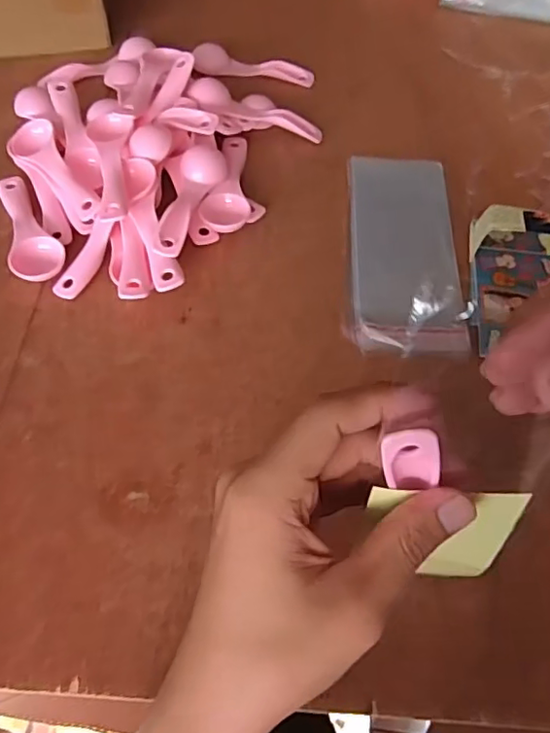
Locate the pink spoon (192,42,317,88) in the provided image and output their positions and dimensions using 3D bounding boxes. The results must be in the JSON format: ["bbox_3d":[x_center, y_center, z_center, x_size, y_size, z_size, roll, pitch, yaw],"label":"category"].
[{"bbox_3d":[-0.019,-0.275,0.530,0.109,0.016,0.037,8,59,4],"label":"pink spoon"}]

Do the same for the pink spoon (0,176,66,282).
[{"bbox_3d":[-0.179,-0.108,0.417,0.034,0.017,0.113,-18,61,-11],"label":"pink spoon"}]

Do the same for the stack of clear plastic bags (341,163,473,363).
[{"bbox_3d":[0.094,-0.089,0.419,0.077,0.008,0.192,5,59,2],"label":"stack of clear plastic bags"}]

